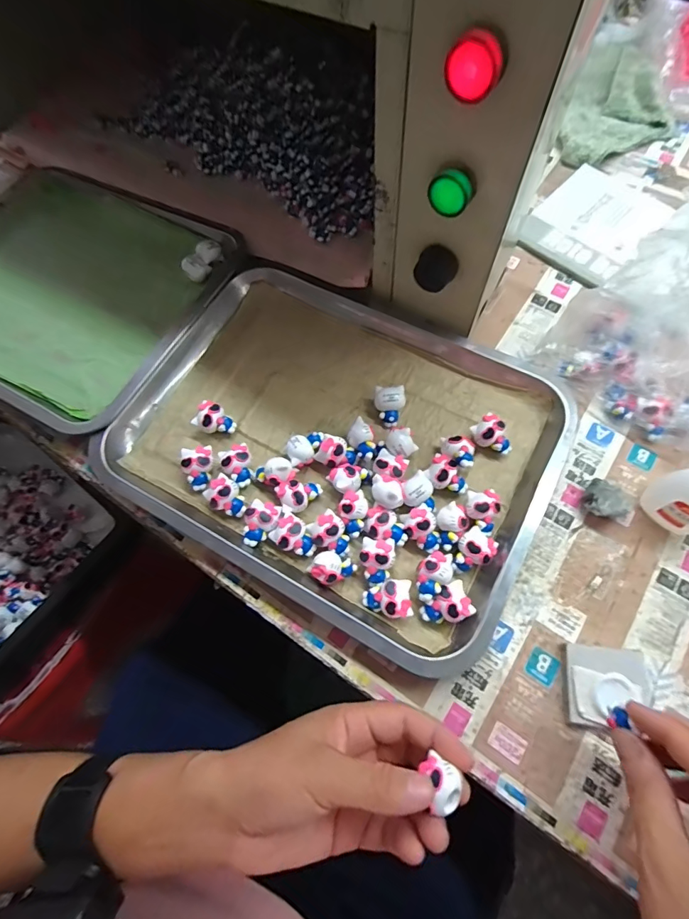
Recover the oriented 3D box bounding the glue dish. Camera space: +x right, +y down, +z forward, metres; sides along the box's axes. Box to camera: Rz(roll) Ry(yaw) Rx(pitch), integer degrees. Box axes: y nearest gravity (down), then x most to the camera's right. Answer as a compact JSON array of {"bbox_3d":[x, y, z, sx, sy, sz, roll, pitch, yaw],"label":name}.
[{"bbox_3d":[0.176,0.154,0.291,0.053,0.016,0.050,4,68,4],"label":"glue dish"}]

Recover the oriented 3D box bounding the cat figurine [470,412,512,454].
[{"bbox_3d":[0.118,-0.019,0.354,0.026,0.022,0.033,-17,68,-4],"label":"cat figurine"}]

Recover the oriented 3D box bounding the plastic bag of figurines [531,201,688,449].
[{"bbox_3d":[0.250,-0.095,0.336,0.146,0.099,0.096,42,76,17],"label":"plastic bag of figurines"}]

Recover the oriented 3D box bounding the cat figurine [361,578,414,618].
[{"bbox_3d":[0.030,0.100,0.310,0.034,0.019,0.026,-5,68,1],"label":"cat figurine"}]

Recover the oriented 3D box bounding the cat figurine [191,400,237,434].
[{"bbox_3d":[-0.112,-0.033,0.373,0.032,0.020,0.024,30,73,14],"label":"cat figurine"}]

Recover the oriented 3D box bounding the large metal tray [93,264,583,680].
[{"bbox_3d":[-0.006,-0.026,0.365,0.339,0.027,0.262,29,72,13],"label":"large metal tray"}]

